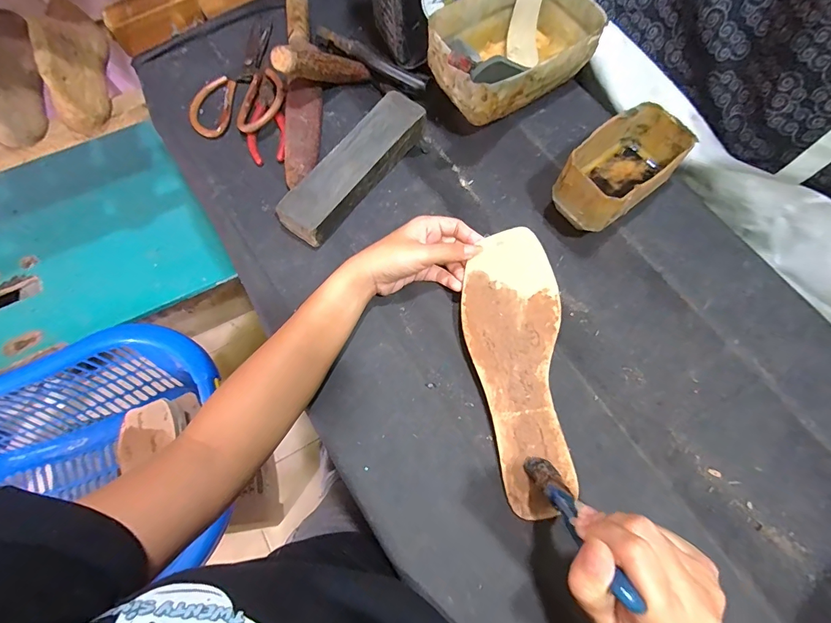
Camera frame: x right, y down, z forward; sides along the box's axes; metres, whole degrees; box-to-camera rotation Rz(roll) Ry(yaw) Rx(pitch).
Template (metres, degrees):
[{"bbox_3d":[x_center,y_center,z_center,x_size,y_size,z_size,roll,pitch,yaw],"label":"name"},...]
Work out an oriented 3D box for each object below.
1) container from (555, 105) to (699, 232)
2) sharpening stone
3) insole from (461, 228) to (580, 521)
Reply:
[{"bbox_3d":[0.209,-0.145,0.423,0.134,0.063,0.075,-37,74,-12],"label":"container"},{"bbox_3d":[-0.067,-0.157,0.448,0.057,0.037,0.198,37,74,12],"label":"sharpening stone"},{"bbox_3d":[0.091,0.049,0.368,0.083,0.010,0.245,-4,80,-1],"label":"insole"}]

